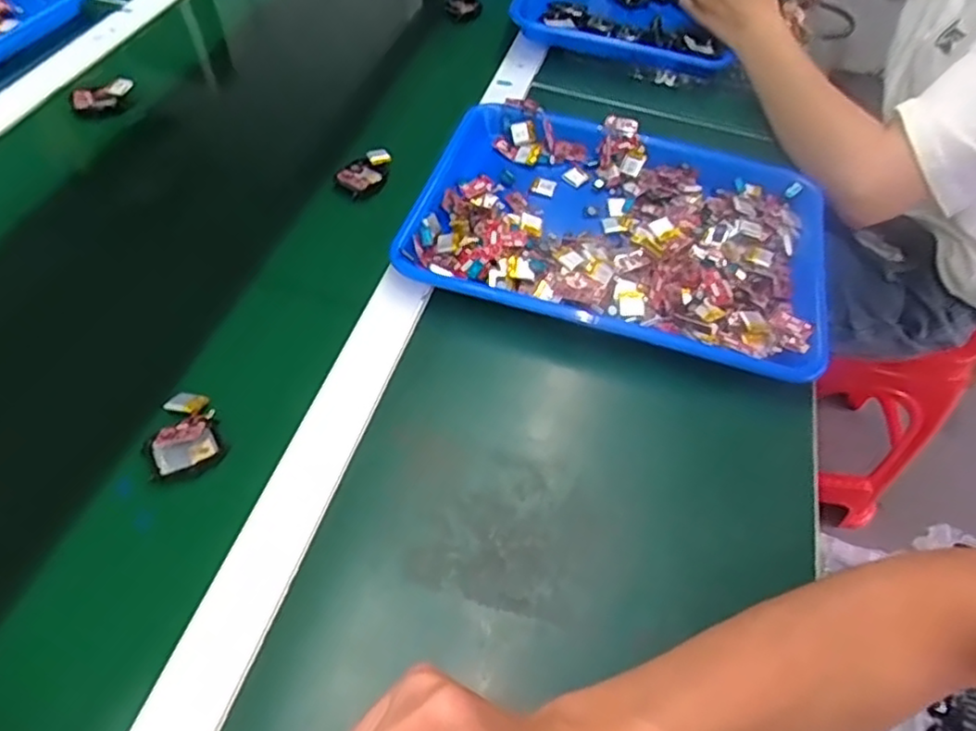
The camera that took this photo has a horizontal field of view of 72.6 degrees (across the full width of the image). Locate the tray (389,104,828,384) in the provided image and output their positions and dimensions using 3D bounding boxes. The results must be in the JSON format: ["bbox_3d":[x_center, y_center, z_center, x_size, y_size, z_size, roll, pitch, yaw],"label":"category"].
[{"bbox_3d":[0.113,-0.115,0.567,0.337,0.047,0.252,16,51,7],"label":"tray"}]

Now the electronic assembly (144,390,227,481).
[{"bbox_3d":[-0.199,0.042,0.429,0.044,0.022,0.054,-21,55,-21],"label":"electronic assembly"}]

